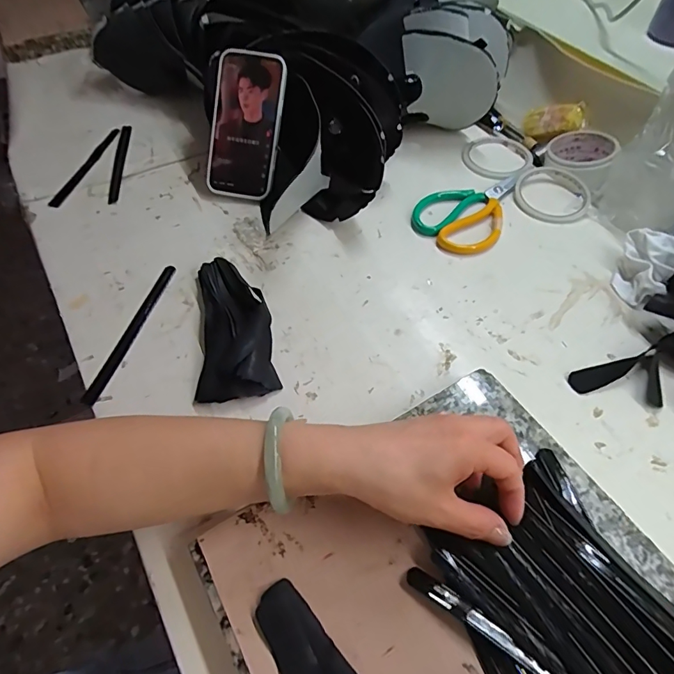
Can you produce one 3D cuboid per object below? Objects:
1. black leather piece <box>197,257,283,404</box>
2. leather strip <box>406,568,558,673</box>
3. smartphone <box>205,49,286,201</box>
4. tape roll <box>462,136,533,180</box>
[{"bbox_3d":[-0.102,-0.014,0.453,0.069,0.030,0.163,-9,55,-6],"label":"black leather piece"},{"bbox_3d":[0.094,0.183,0.285,0.110,0.008,0.011,29,64,21],"label":"leather strip"},{"bbox_3d":[-0.115,-0.259,0.557,0.088,0.018,0.168,10,100,7],"label":"smartphone"},{"bbox_3d":[0.223,-0.249,0.627,0.096,0.016,0.092,0,55,0],"label":"tape roll"}]

